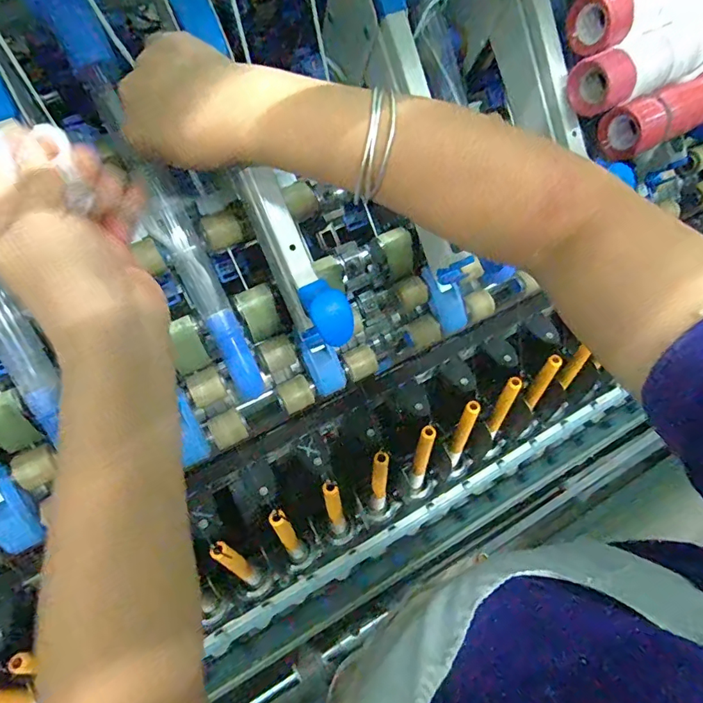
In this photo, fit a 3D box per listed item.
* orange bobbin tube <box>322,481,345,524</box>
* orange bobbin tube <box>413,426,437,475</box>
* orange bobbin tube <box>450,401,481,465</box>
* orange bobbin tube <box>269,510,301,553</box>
[{"bbox_3d":[-0.023,0.201,0.611,0.020,0.121,0.024,-16,58,-9],"label":"orange bobbin tube"},{"bbox_3d":[0.099,0.137,0.635,0.018,0.137,0.016,13,58,10],"label":"orange bobbin tube"},{"bbox_3d":[0.159,0.119,0.666,0.021,0.176,0.017,22,60,15],"label":"orange bobbin tube"},{"bbox_3d":[-0.083,0.226,0.583,0.021,0.156,0.018,-32,61,-18],"label":"orange bobbin tube"}]

